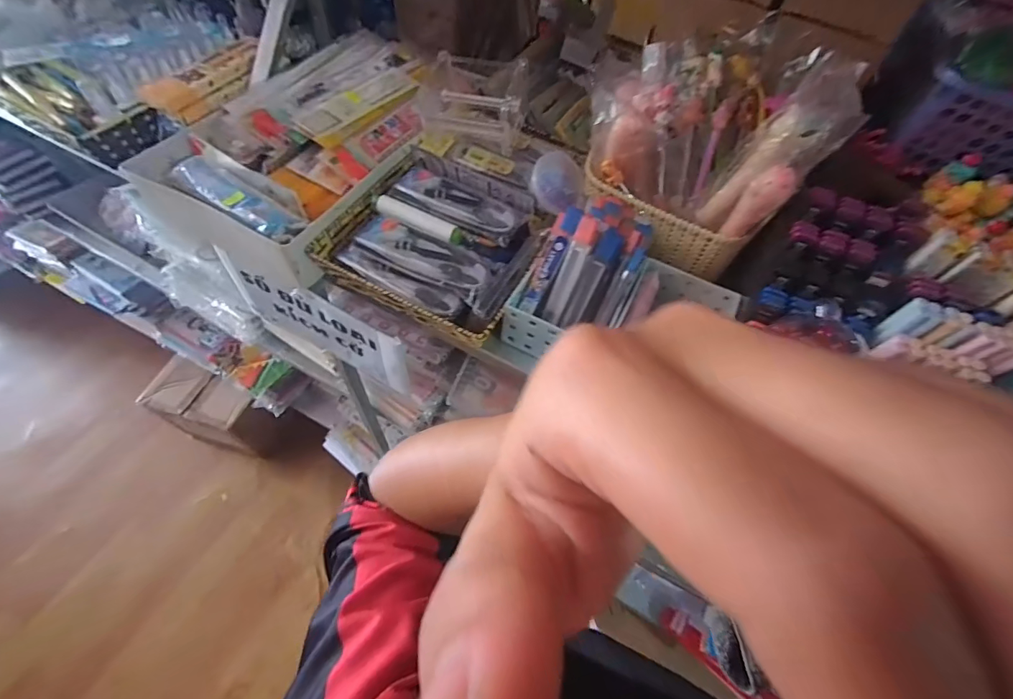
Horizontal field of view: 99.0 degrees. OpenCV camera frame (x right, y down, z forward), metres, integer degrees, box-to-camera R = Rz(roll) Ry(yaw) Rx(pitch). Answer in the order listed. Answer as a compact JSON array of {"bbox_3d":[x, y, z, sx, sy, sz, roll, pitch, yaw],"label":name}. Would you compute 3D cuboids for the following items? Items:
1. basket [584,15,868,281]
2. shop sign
[{"bbox_3d":[0.194,-0.209,0.444,0.198,0.162,0.160,22,59,9],"label":"basket"},{"bbox_3d":[-0.237,-0.028,0.550,0.262,0.128,0.007,27,56,9],"label":"shop sign"}]

